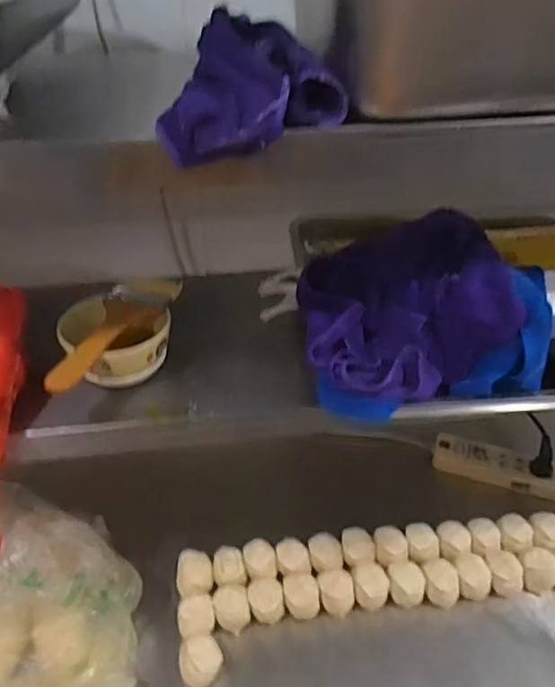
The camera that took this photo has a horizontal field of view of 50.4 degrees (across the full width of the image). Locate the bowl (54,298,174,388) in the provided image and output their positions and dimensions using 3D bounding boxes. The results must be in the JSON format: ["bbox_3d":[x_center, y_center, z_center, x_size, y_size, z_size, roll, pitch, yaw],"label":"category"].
[{"bbox_3d":[-0.166,-0.003,0.614,0.096,0.063,0.096,0,37,0],"label":"bowl"}]

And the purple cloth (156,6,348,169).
[{"bbox_3d":[-0.024,-0.178,0.415,0.118,0.072,0.089,-31,47,-34],"label":"purple cloth"}]

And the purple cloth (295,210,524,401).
[{"bbox_3d":[0.129,-0.042,0.577,0.202,0.088,0.189,-5,38,-7],"label":"purple cloth"}]

